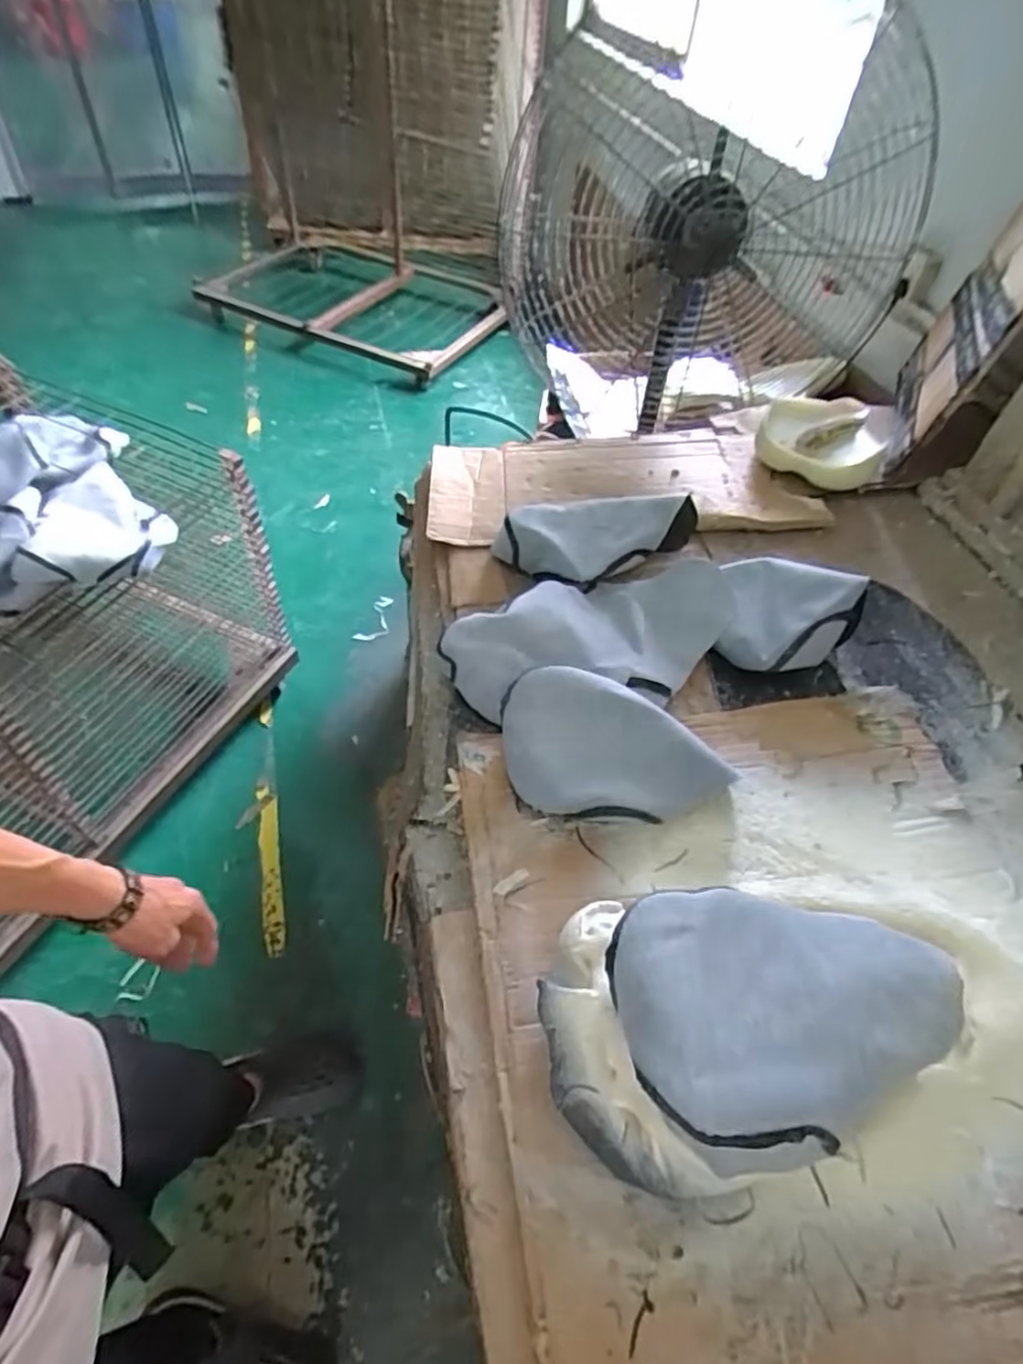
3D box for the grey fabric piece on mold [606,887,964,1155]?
[{"bbox_3d":[0.218,0.248,0.530,0.293,0.060,0.174,10,45,-16],"label":"grey fabric piece on mold"}]

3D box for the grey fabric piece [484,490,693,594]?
[{"bbox_3d":[0.130,-0.205,0.998,0.294,0.065,0.143,-16,73,-12],"label":"grey fabric piece"}]

